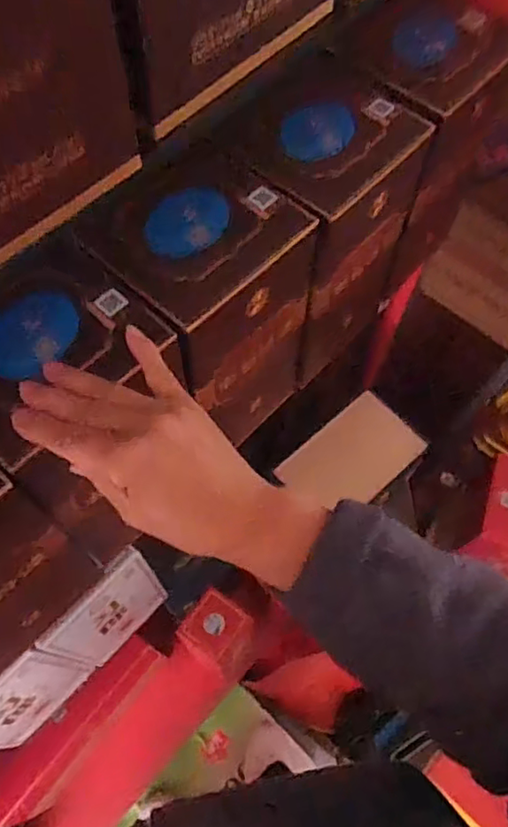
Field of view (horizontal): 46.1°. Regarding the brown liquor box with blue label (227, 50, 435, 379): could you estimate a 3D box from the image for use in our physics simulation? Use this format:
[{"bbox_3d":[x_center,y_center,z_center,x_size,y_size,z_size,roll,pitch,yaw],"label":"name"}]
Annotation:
[{"bbox_3d":[0.058,-0.154,0.538,0.103,0.235,0.144,37,69,14],"label":"brown liquor box with blue label"}]

